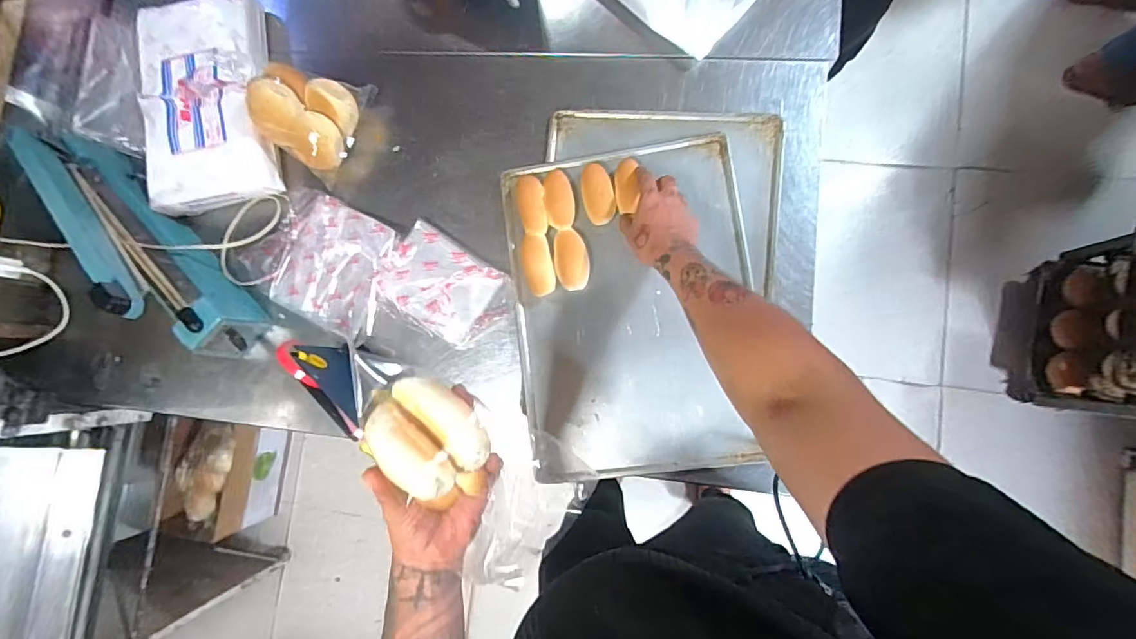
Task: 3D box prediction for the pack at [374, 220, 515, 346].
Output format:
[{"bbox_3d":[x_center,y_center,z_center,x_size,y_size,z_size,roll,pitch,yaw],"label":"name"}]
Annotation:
[{"bbox_3d":[-0.181,-0.043,0.709,0.190,0.041,0.134,34,90,9],"label":"pack"}]

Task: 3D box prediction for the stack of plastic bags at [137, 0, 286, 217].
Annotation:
[{"bbox_3d":[-0.560,-0.335,0.765,0.194,0.075,0.314,-9,84,7],"label":"stack of plastic bags"}]

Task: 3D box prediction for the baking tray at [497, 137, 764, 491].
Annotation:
[{"bbox_3d":[0.087,-0.013,0.681,0.318,0.020,0.436,-8,84,7],"label":"baking tray"}]

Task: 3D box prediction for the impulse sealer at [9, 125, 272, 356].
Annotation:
[{"bbox_3d":[-0.633,-0.114,0.712,0.083,0.200,0.399,-44,81,2],"label":"impulse sealer"}]

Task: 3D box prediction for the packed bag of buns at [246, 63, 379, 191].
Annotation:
[{"bbox_3d":[-0.386,-0.306,0.727,0.133,0.078,0.157,25,89,9],"label":"packed bag of buns"}]

